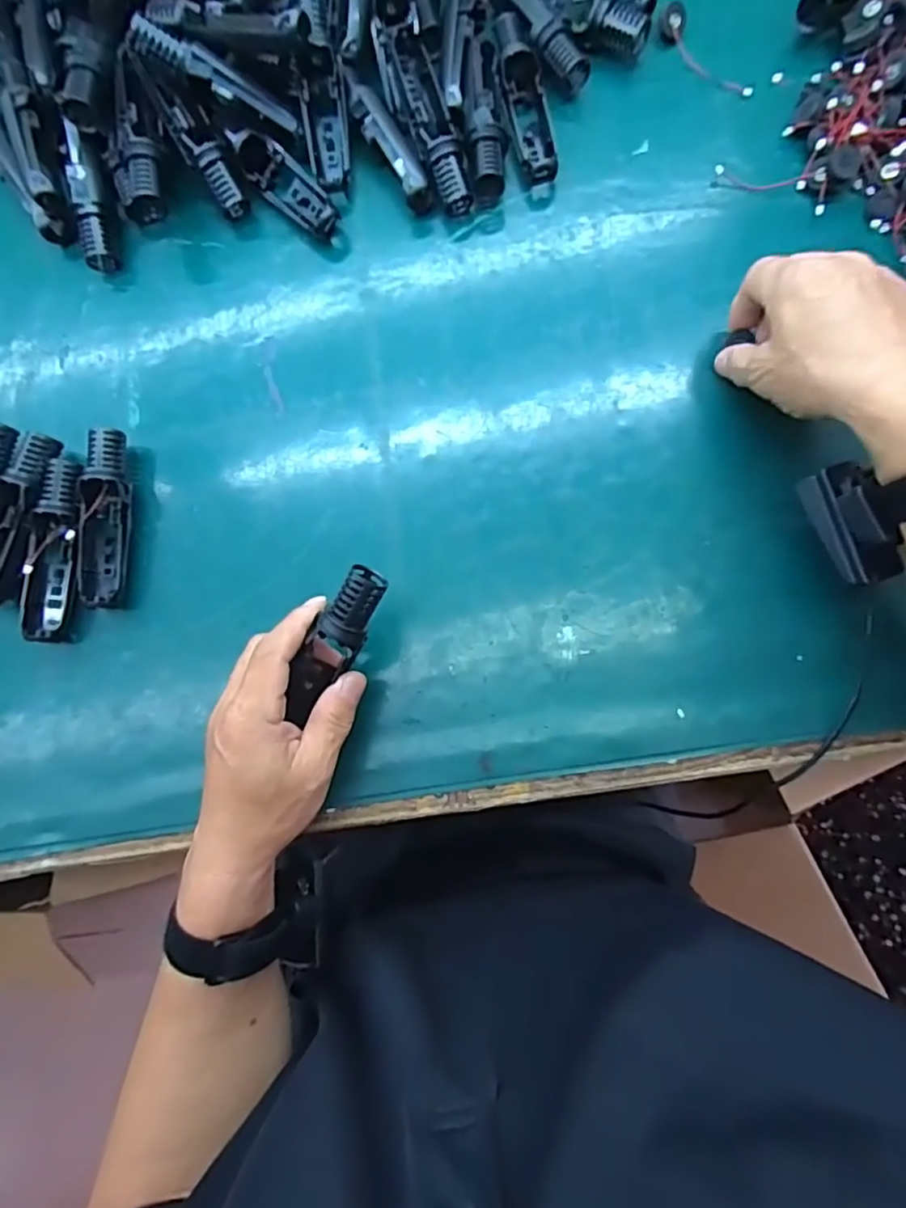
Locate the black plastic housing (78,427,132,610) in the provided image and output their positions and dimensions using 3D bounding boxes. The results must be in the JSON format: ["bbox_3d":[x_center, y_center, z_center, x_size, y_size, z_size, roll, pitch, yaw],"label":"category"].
[{"bbox_3d":[-0.238,-0.058,0.405,0.026,0.033,0.119,0,82,4],"label":"black plastic housing"}]

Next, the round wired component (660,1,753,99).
[{"bbox_3d":[0.184,-0.404,0.434,0.023,0.014,0.090,-33,81,-1],"label":"round wired component"}]

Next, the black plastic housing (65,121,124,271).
[{"bbox_3d":[-0.268,-0.299,0.436,0.020,0.028,0.094,-8,97,3],"label":"black plastic housing"}]

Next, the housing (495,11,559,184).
[{"bbox_3d":[0.054,-0.366,0.430,0.029,0.025,0.118,-14,81,2],"label":"housing"}]

